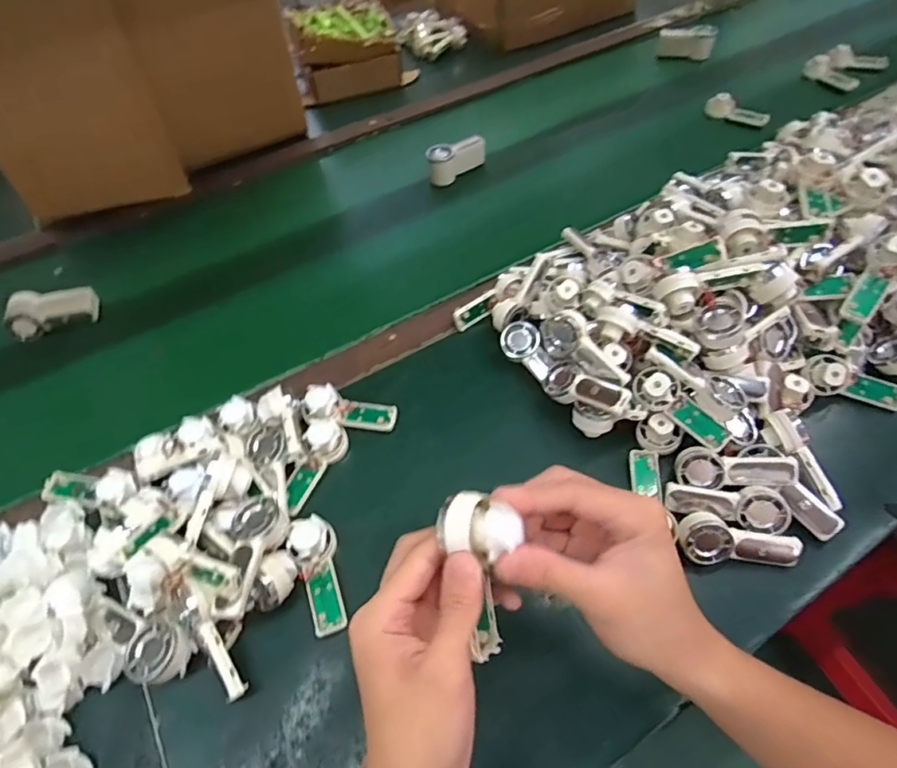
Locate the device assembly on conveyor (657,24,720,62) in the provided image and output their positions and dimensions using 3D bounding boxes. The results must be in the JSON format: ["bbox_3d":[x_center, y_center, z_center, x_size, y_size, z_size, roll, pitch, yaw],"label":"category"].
[{"bbox_3d":[0.430,-0.612,0.947,0.101,0.055,0.020,25,59,38],"label":"device assembly on conveyor"}]

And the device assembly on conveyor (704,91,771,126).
[{"bbox_3d":[0.447,-0.422,0.816,0.019,0.034,0.095,-33,59,-19],"label":"device assembly on conveyor"}]

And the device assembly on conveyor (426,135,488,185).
[{"bbox_3d":[0.015,-0.334,0.783,0.093,0.047,0.039,-27,58,-15],"label":"device assembly on conveyor"}]

